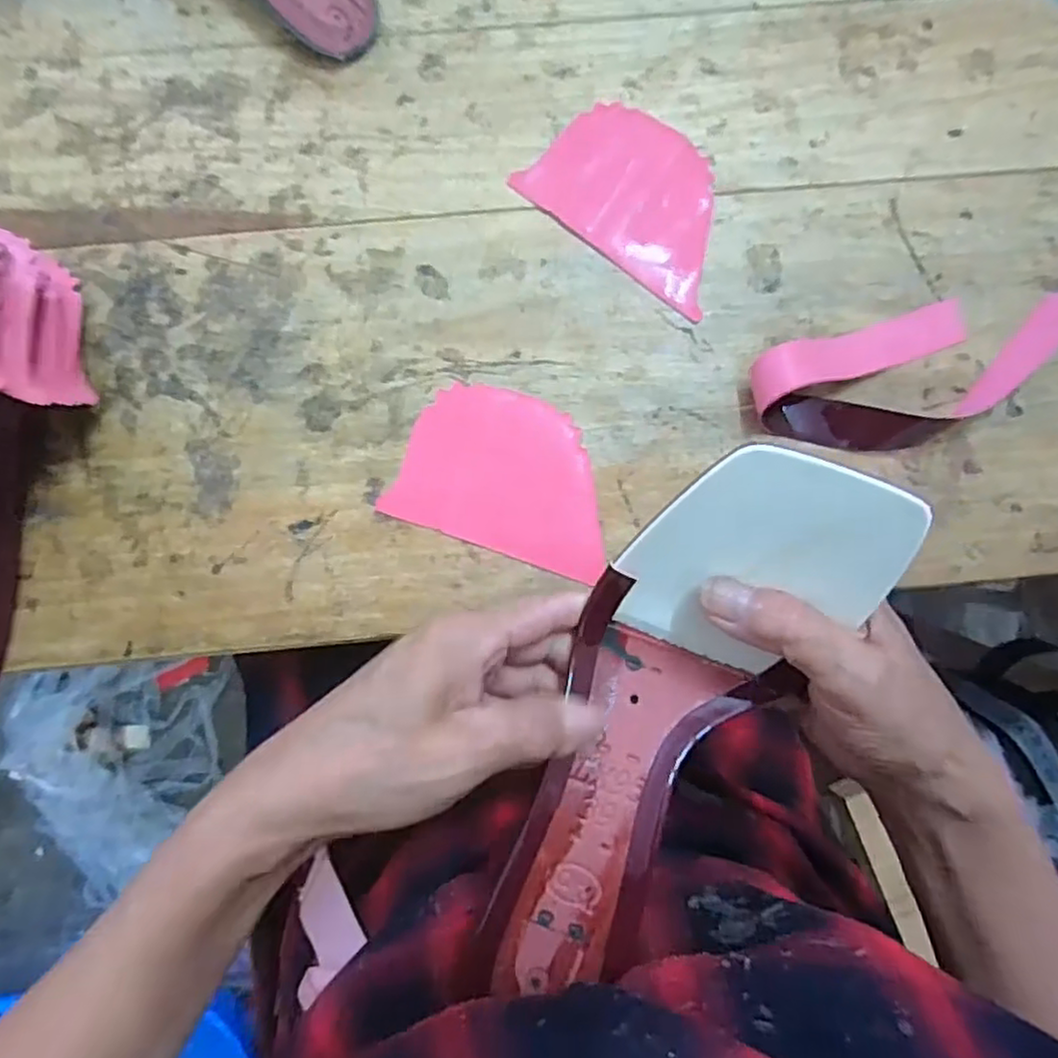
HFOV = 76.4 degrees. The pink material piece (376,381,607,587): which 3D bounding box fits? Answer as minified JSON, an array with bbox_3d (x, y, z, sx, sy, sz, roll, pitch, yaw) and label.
[{"bbox_3d":[-0.009,-0.030,0.373,0.120,0.004,0.087,20,82,2],"label":"pink material piece"}]

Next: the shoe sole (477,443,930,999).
[{"bbox_3d":[0.049,0.076,0.252,0.082,0.049,0.231,30,95,3],"label":"shoe sole"}]

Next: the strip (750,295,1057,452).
[{"bbox_3d":[0.223,-0.090,0.377,0.194,0.023,0.071,-18,83,-4],"label":"strip"}]

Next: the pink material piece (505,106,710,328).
[{"bbox_3d":[0.069,-0.197,0.398,0.128,0.004,0.088,39,83,4],"label":"pink material piece"}]

